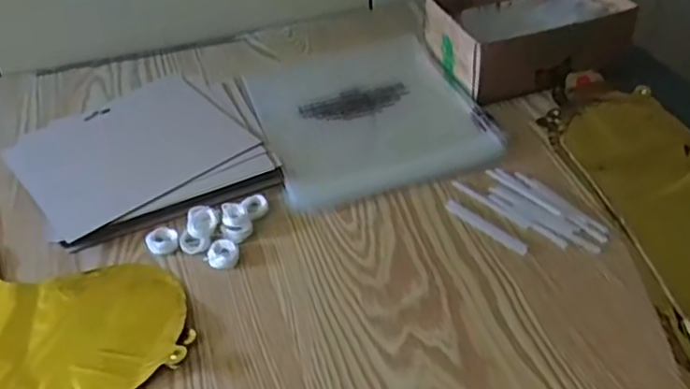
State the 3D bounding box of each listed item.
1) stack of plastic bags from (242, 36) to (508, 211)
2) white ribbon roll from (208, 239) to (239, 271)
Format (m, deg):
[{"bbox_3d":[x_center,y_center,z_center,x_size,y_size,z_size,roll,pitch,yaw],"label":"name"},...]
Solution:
[{"bbox_3d":[0.021,-0.085,0.645,0.206,0.015,0.217,-15,43,-12],"label":"stack of plastic bags"},{"bbox_3d":[-0.098,0.047,0.512,0.025,0.006,0.029,-16,43,-13],"label":"white ribbon roll"}]

